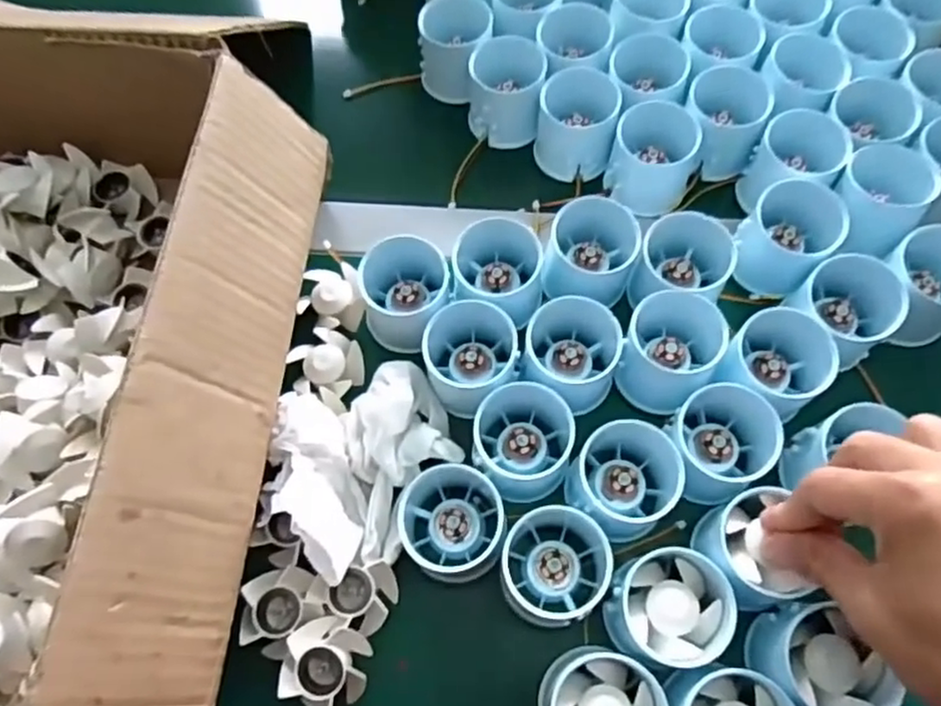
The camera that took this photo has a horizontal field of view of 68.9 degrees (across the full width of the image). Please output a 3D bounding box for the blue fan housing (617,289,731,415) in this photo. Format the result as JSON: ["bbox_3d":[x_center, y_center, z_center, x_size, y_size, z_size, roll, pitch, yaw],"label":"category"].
[{"bbox_3d":[0.112,-0.001,0.383,0.050,0.045,0.057,20,68,11],"label":"blue fan housing"}]

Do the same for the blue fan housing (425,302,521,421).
[{"bbox_3d":[0.000,-0.001,0.397,0.054,0.038,0.062,-6,66,-1],"label":"blue fan housing"}]

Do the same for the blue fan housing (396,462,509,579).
[{"bbox_3d":[-0.010,0.089,0.366,0.055,0.031,0.060,-1,66,2],"label":"blue fan housing"}]

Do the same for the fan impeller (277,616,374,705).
[{"bbox_3d":[-0.072,0.156,0.342,0.040,0.020,0.042,-1,66,2],"label":"fan impeller"}]

